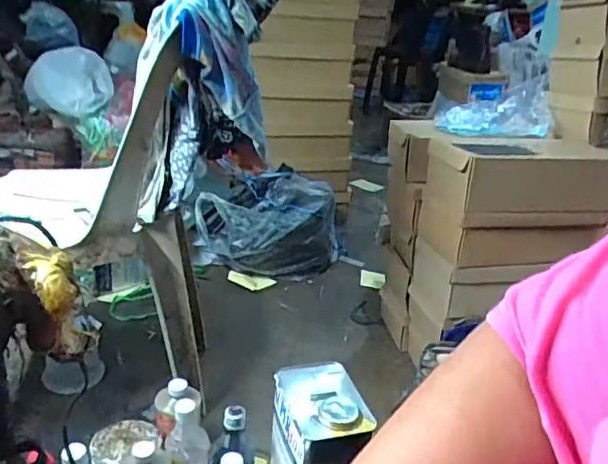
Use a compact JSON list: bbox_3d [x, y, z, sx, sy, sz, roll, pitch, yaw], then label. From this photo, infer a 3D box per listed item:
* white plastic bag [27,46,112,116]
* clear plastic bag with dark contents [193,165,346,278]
[{"bbox_3d":[-0.665,-0.431,1.633,0.224,0.178,0.173,-6,26,-23],"label":"white plastic bag"},{"bbox_3d":[-0.091,-0.017,1.656,0.375,0.235,0.265,-15,30,-38],"label":"clear plastic bag with dark contents"}]

